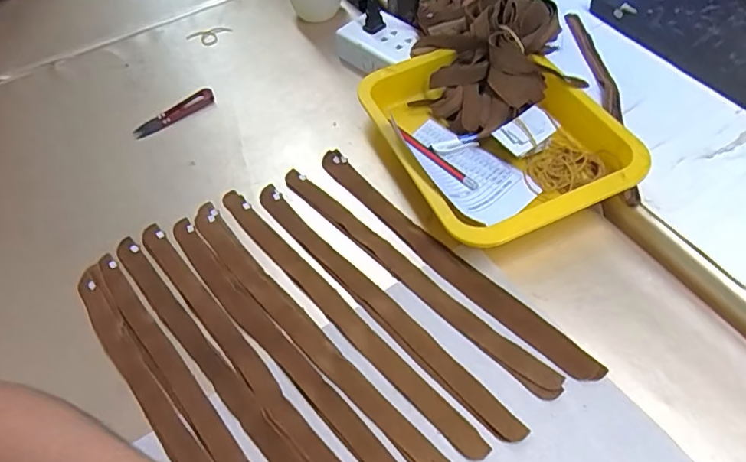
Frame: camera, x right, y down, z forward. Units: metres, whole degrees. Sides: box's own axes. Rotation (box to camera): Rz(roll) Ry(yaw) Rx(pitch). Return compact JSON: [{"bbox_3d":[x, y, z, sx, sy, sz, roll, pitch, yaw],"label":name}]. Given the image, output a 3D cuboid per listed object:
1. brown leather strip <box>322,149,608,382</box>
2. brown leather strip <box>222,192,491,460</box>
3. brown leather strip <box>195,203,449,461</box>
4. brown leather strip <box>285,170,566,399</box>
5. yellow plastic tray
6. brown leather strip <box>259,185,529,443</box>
[{"bbox_3d":[0.059,0.019,0.463,0.030,0.007,0.320,-34,58,-24],"label":"brown leather strip"},{"bbox_3d":[-0.036,0.063,0.437,0.023,0.006,0.328,-37,58,-20],"label":"brown leather strip"},{"bbox_3d":[-0.064,0.074,0.427,0.027,0.005,0.319,-37,59,-21],"label":"brown leather strip"},{"bbox_3d":[0.026,0.032,0.453,0.027,0.004,0.314,-39,59,-22],"label":"brown leather strip"},{"bbox_3d":[0.116,-0.096,0.515,0.194,0.044,0.246,-23,55,-12],"label":"yellow plastic tray"},{"bbox_3d":[-0.004,0.054,0.439,0.023,0.006,0.317,-38,59,-21],"label":"brown leather strip"}]

